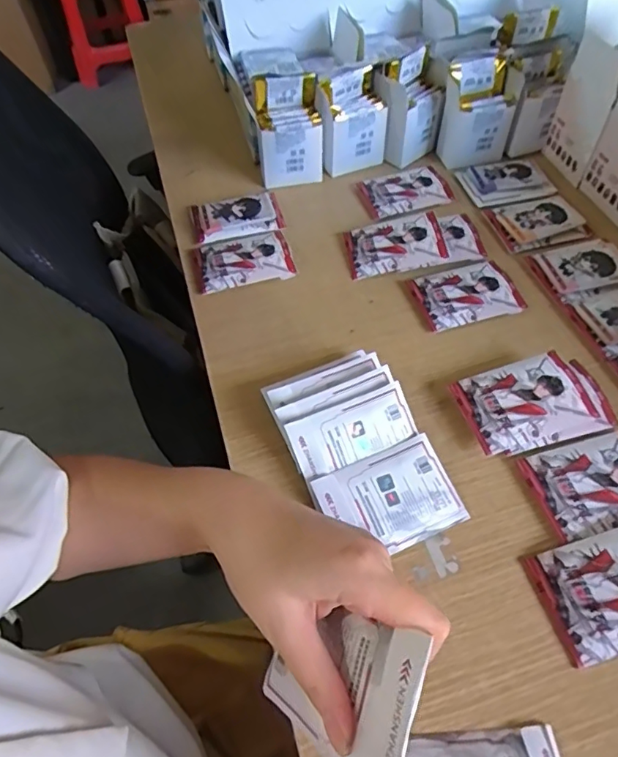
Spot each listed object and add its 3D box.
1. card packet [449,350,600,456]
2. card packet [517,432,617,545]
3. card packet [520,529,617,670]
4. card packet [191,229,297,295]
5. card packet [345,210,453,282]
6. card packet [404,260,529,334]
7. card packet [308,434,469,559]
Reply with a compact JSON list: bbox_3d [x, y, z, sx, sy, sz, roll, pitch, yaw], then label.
[{"bbox_3d":[0.181,0.018,0.447,0.101,0.008,0.070,-19,57,-5],"label":"card packet"},{"bbox_3d":[0.226,0.083,0.412,0.096,0.008,0.071,-14,54,-7],"label":"card packet"},{"bbox_3d":[0.213,0.143,0.358,0.102,0.006,0.072,-20,57,4],"label":"card packet"},{"bbox_3d":[-0.074,-0.131,0.578,0.105,0.014,0.074,-13,54,-6],"label":"card packet"},{"bbox_3d":[0.093,-0.148,0.574,0.102,0.010,0.067,-14,65,6],"label":"card packet"},{"bbox_3d":[0.161,-0.087,0.538,0.102,0.008,0.073,-14,54,-6],"label":"card packet"},{"bbox_3d":[0.063,0.093,0.402,0.100,0.005,0.073,-21,71,-14],"label":"card packet"}]

